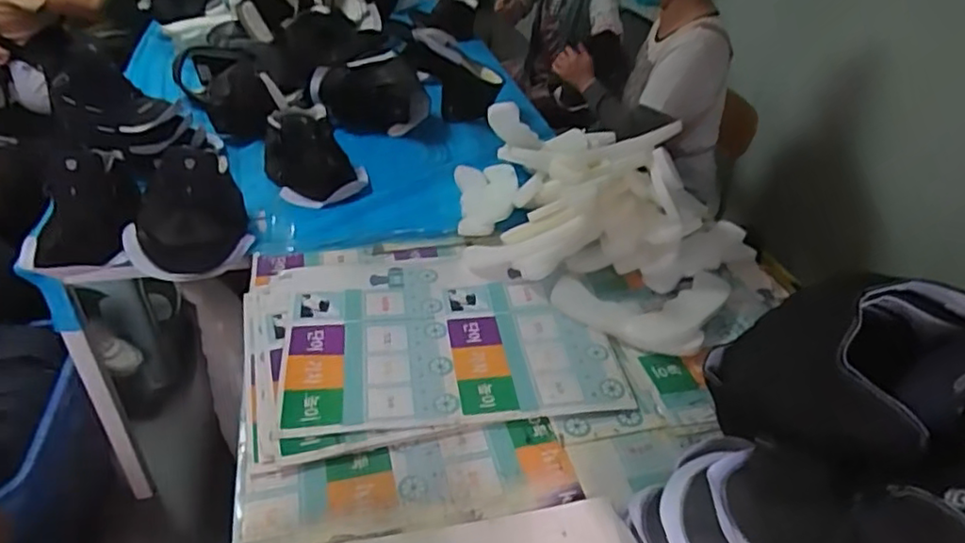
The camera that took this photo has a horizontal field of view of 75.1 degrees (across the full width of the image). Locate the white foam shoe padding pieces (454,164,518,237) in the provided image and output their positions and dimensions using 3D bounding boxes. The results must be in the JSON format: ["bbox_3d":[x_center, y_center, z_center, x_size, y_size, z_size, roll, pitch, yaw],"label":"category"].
[{"bbox_3d":[0.012,-0.167,1.380,0.134,0.041,0.287,0,37,-5],"label":"white foam shoe padding pieces"}]

